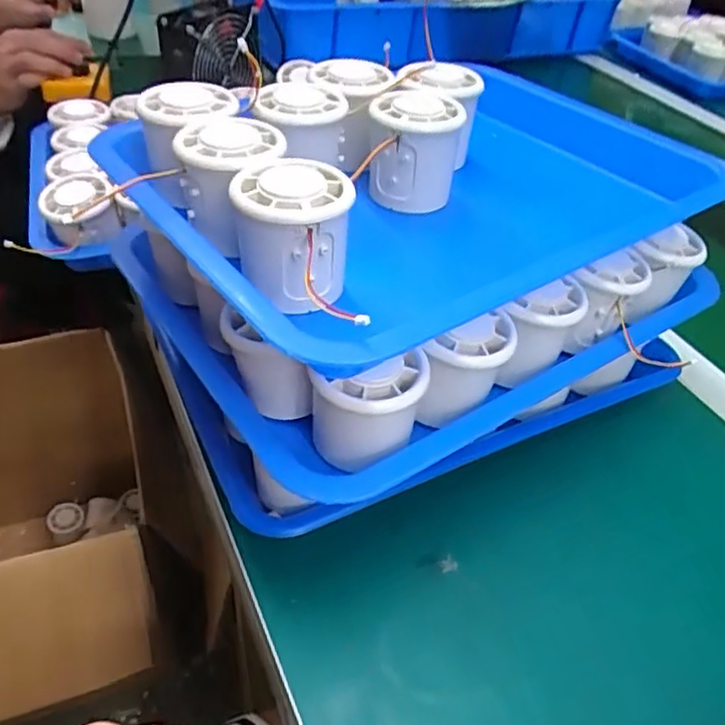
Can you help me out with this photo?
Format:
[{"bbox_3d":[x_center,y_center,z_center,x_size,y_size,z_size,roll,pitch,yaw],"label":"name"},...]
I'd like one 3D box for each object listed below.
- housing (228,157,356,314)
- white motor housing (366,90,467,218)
[{"bbox_3d":[-0.034,-0.063,0.314,0.053,0.054,0.051,-4,43,-11],"label":"housing"},{"bbox_3d":[0.032,-0.133,0.403,0.052,0.058,0.055,7,42,0],"label":"white motor housing"}]

